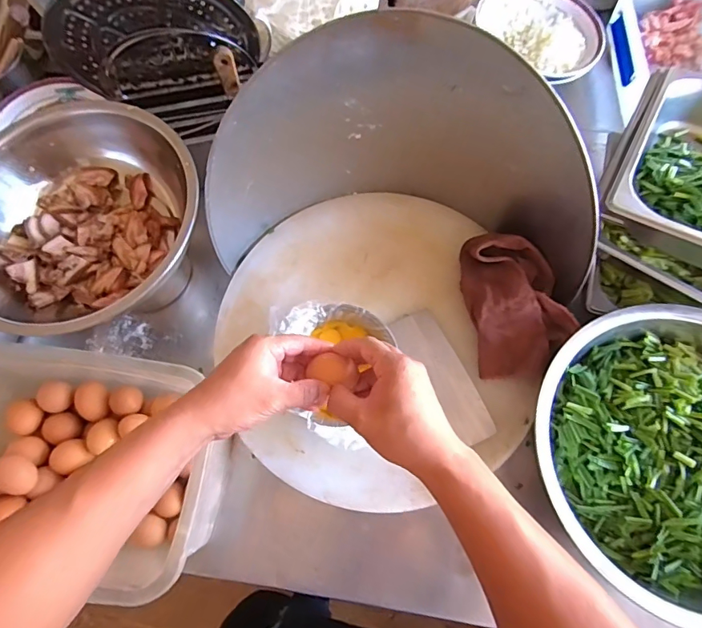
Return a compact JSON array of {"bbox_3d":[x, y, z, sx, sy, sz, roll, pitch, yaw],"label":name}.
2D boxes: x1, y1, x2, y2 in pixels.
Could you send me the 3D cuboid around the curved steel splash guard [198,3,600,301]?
[{"bbox_3d":[0.058,-0.173,0.583,0.480,0.276,0.171,6,70,4],"label":"curved steel splash guard"}]

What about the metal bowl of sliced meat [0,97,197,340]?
[{"bbox_3d":[-0.341,-0.119,0.617,0.309,0.132,0.290,-1,69,2],"label":"metal bowl of sliced meat"}]

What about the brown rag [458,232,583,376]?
[{"bbox_3d":[0.226,-0.015,0.637,0.122,0.052,0.197,-8,69,-1],"label":"brown rag"}]

